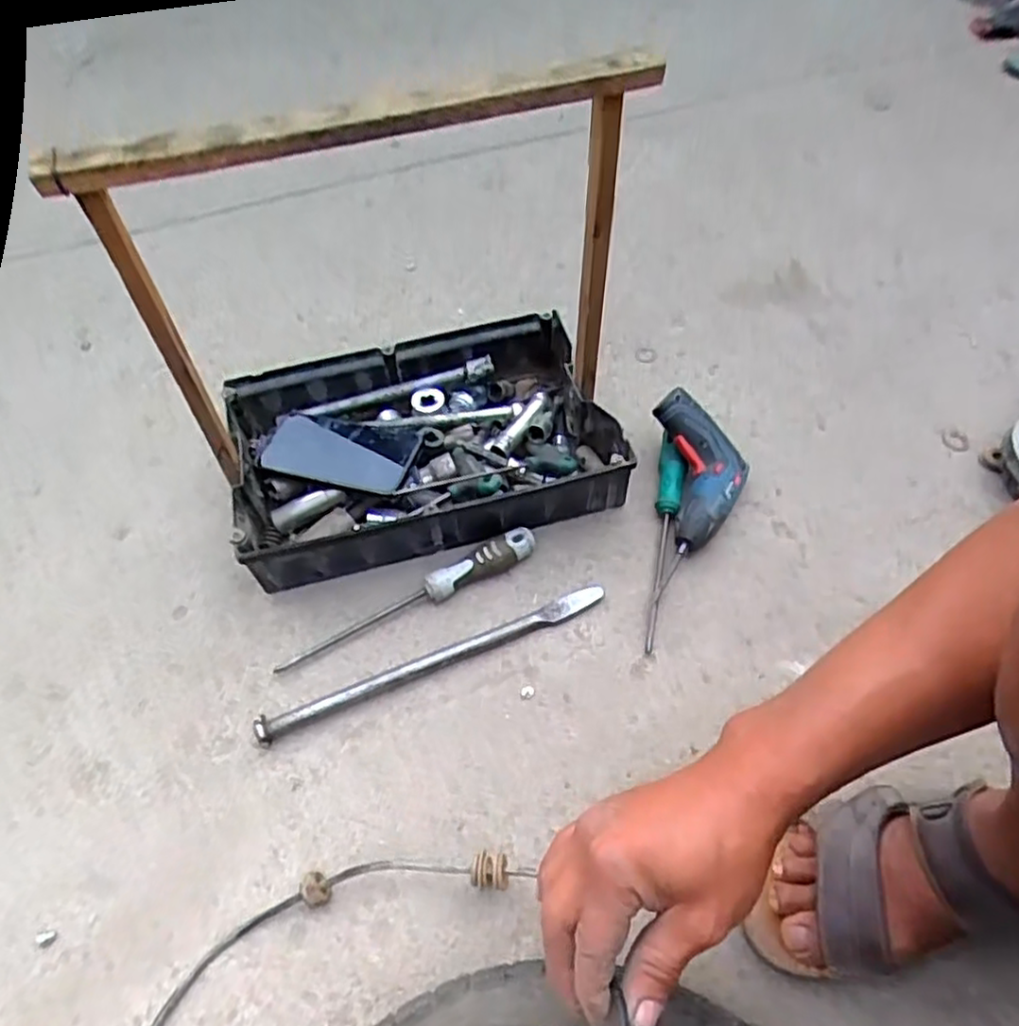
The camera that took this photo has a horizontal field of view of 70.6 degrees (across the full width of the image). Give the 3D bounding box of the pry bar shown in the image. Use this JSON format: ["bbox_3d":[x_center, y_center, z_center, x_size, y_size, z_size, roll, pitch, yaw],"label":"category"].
[{"bbox_3d":[-0.062,0.125,0.622,0.316,0.022,0.021,-20,57,-13],"label":"pry bar"}]

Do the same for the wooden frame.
[{"bbox_3d":[-0.088,-0.165,0.540,0.359,0.299,0.046,-12,60,-3],"label":"wooden frame"}]

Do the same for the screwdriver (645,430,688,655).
[{"bbox_3d":[0.146,0.027,0.684,0.024,0.032,0.214,8,70,7],"label":"screwdriver"}]

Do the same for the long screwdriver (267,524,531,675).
[{"bbox_3d":[-0.092,0.072,0.650,0.247,0.036,0.031,-22,57,-14],"label":"long screwdriver"}]

